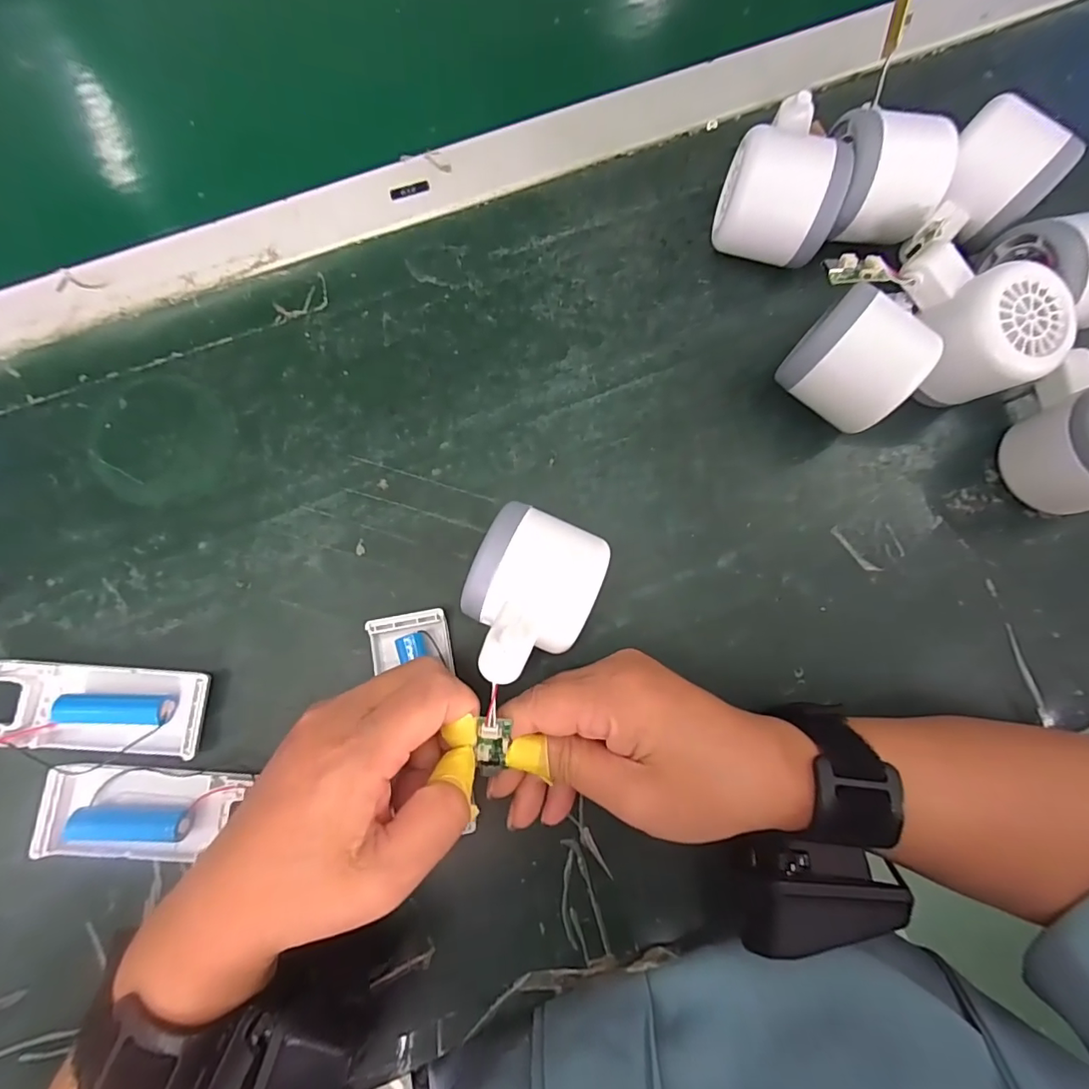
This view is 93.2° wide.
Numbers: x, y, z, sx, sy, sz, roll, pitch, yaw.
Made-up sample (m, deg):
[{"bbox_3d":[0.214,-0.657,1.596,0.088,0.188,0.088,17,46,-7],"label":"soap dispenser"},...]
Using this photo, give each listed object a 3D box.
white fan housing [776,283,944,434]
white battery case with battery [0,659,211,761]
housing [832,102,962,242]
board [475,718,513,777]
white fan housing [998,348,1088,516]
[{"bbox_3d":[0.161,-0.092,0.272,0.059,0.055,0.049,39,82,4],"label":"white fan housing"},{"bbox_3d":[-0.219,0.081,0.248,0.104,0.015,0.042,5,81,-2],"label":"white battery case with battery"},{"bbox_3d":[0.186,-0.198,0.288,0.059,0.056,0.054,9,81,-1],"label":"housing"},{"bbox_3d":[-0.023,0.090,0.228,0.014,0.005,0.030,1,113,-2],"label":"board"},{"bbox_3d":[0.283,-0.057,0.267,0.064,0.053,0.079,27,81,2],"label":"white fan housing"}]

